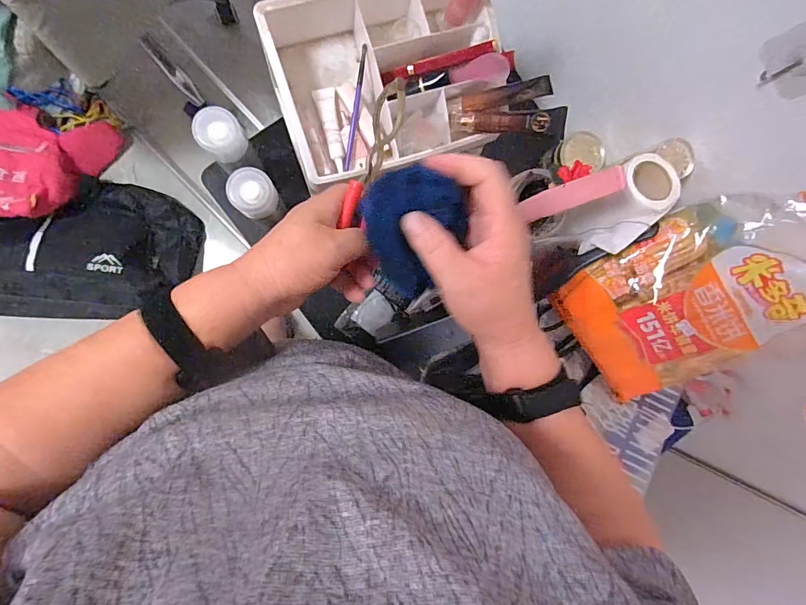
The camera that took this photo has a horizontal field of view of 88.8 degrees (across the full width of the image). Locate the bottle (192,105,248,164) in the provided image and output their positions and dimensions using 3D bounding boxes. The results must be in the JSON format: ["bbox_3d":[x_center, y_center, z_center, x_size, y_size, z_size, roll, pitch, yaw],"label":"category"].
[{"bbox_3d":[-0.186,-0.171,0.423,0.042,0.043,0.043,0,92,-9],"label":"bottle"}]

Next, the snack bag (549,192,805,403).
[{"bbox_3d":[0.362,0.002,0.511,0.280,0.080,0.216,-30,97,34],"label":"snack bag"}]

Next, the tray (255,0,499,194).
[{"bbox_3d":[-0.017,-0.238,0.434,0.220,0.064,0.176,-18,95,-8],"label":"tray"}]

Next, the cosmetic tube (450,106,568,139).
[{"bbox_3d":[0.113,-0.197,0.448,0.120,0.018,0.026,6,92,12],"label":"cosmetic tube"}]

